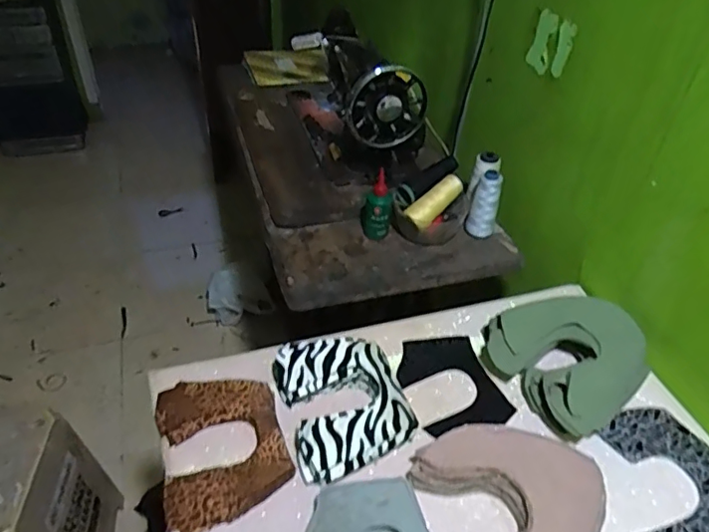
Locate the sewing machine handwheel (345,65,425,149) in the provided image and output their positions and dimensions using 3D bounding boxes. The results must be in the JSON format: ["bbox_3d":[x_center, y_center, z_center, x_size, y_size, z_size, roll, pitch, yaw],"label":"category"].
[{"bbox_3d":[0.053,-0.255,0.909,0.131,0.136,0.022,-4,42,-9],"label":"sewing machine handwheel"}]

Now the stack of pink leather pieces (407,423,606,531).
[{"bbox_3d":[0.169,0.242,0.577,0.179,0.037,0.176,-16,45,-15],"label":"stack of pink leather pieces"}]

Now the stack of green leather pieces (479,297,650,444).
[{"bbox_3d":[0.268,0.108,0.699,0.161,0.064,0.175,-22,47,-26],"label":"stack of green leather pieces"}]

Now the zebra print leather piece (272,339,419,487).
[{"bbox_3d":[-0.014,0.157,0.650,0.134,0.049,0.160,-17,45,-16],"label":"zebra print leather piece"}]

